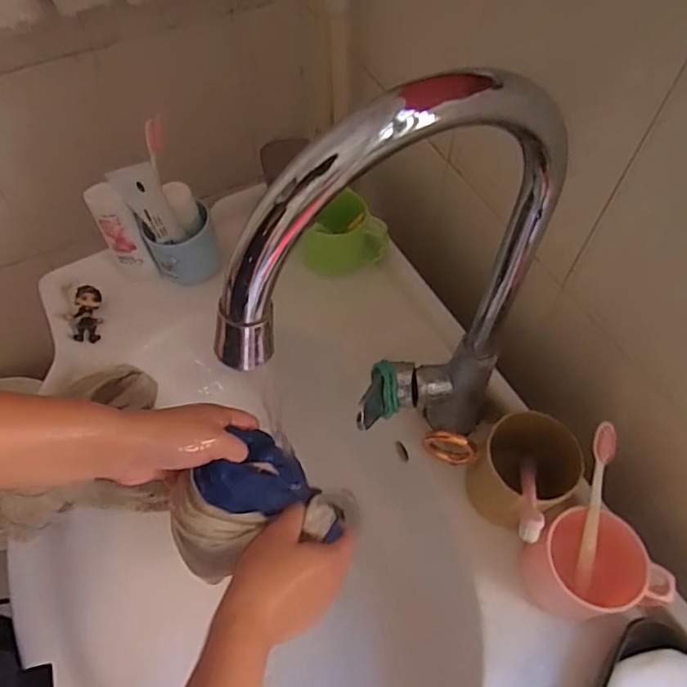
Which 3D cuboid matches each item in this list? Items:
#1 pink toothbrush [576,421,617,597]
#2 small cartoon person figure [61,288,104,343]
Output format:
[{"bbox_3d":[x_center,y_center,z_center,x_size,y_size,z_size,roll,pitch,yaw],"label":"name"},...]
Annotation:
[{"bbox_3d":[0.206,0.139,0.450,0.013,0.161,0.009,-1,19,2],"label":"pink toothbrush"},{"bbox_3d":[-0.301,-0.033,0.635,0.037,0.021,0.066,-2,76,0],"label":"small cartoon person figure"}]

